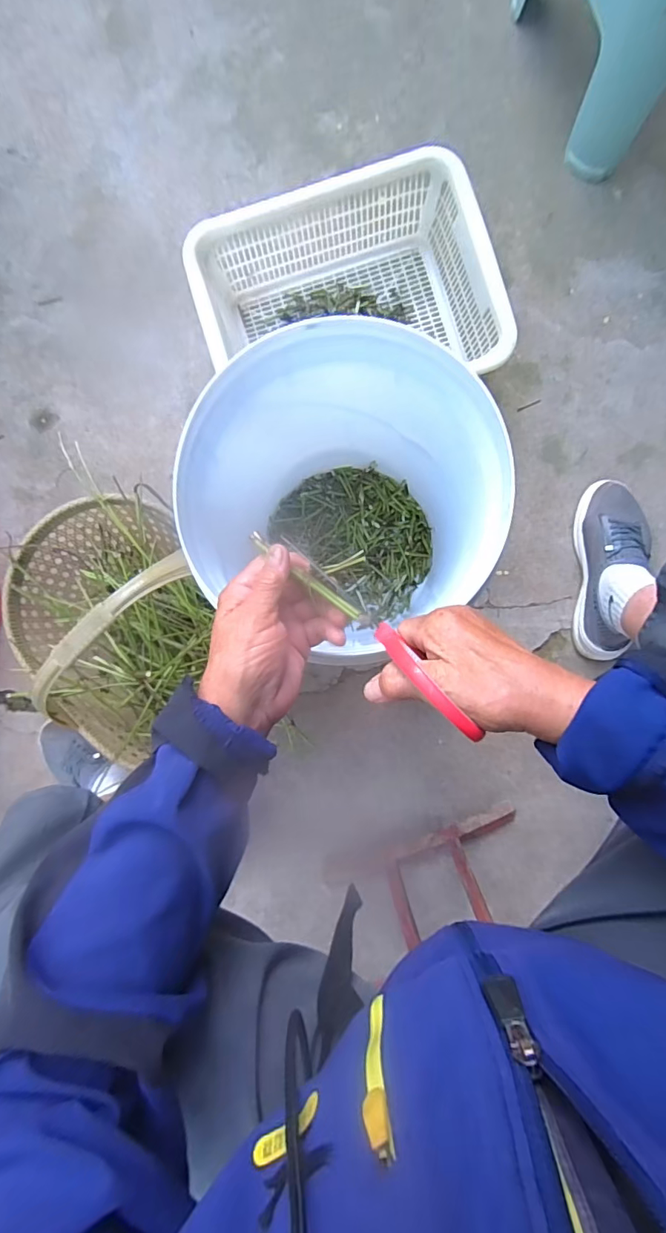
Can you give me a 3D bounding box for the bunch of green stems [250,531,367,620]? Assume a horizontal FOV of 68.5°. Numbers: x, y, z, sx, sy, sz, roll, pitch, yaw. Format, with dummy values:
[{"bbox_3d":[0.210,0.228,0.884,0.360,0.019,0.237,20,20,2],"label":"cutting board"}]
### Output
[{"bbox_3d":[-0.011,-0.043,0.354,0.103,0.028,0.041,39,88,4],"label":"bunch of green stems"}]

